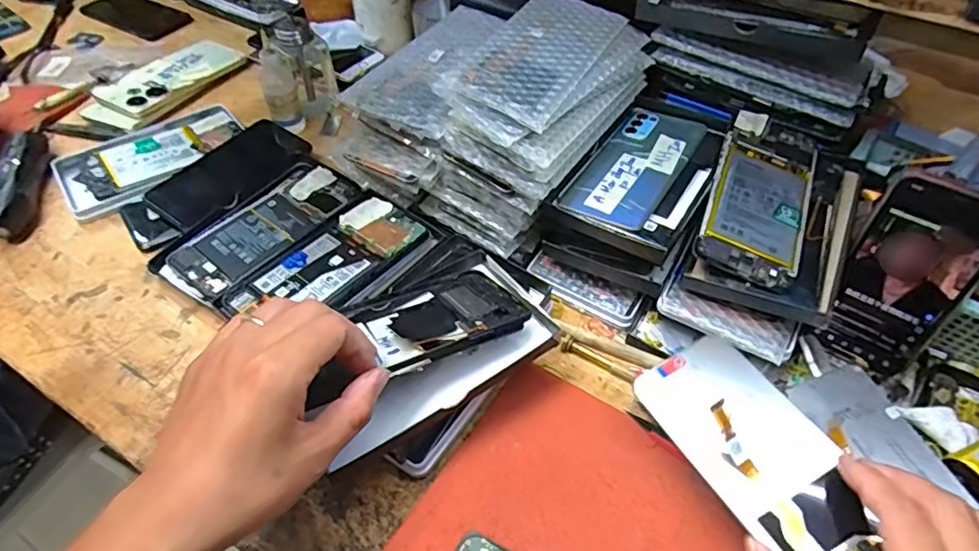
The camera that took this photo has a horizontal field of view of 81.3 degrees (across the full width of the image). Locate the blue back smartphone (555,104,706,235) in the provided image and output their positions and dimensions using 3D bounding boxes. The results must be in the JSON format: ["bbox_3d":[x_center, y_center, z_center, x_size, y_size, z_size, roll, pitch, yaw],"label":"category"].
[{"bbox_3d":[0.125,-0.095,0.484,0.070,0.012,0.152,27,55,20],"label":"blue back smartphone"}]

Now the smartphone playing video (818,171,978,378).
[{"bbox_3d":[0.296,0.004,0.404,0.075,0.144,0.011,27,38,27],"label":"smartphone playing video"}]

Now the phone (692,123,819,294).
[{"bbox_3d":[0.212,-0.062,0.444,0.074,0.006,0.154,24,62,5],"label":"phone"}]

